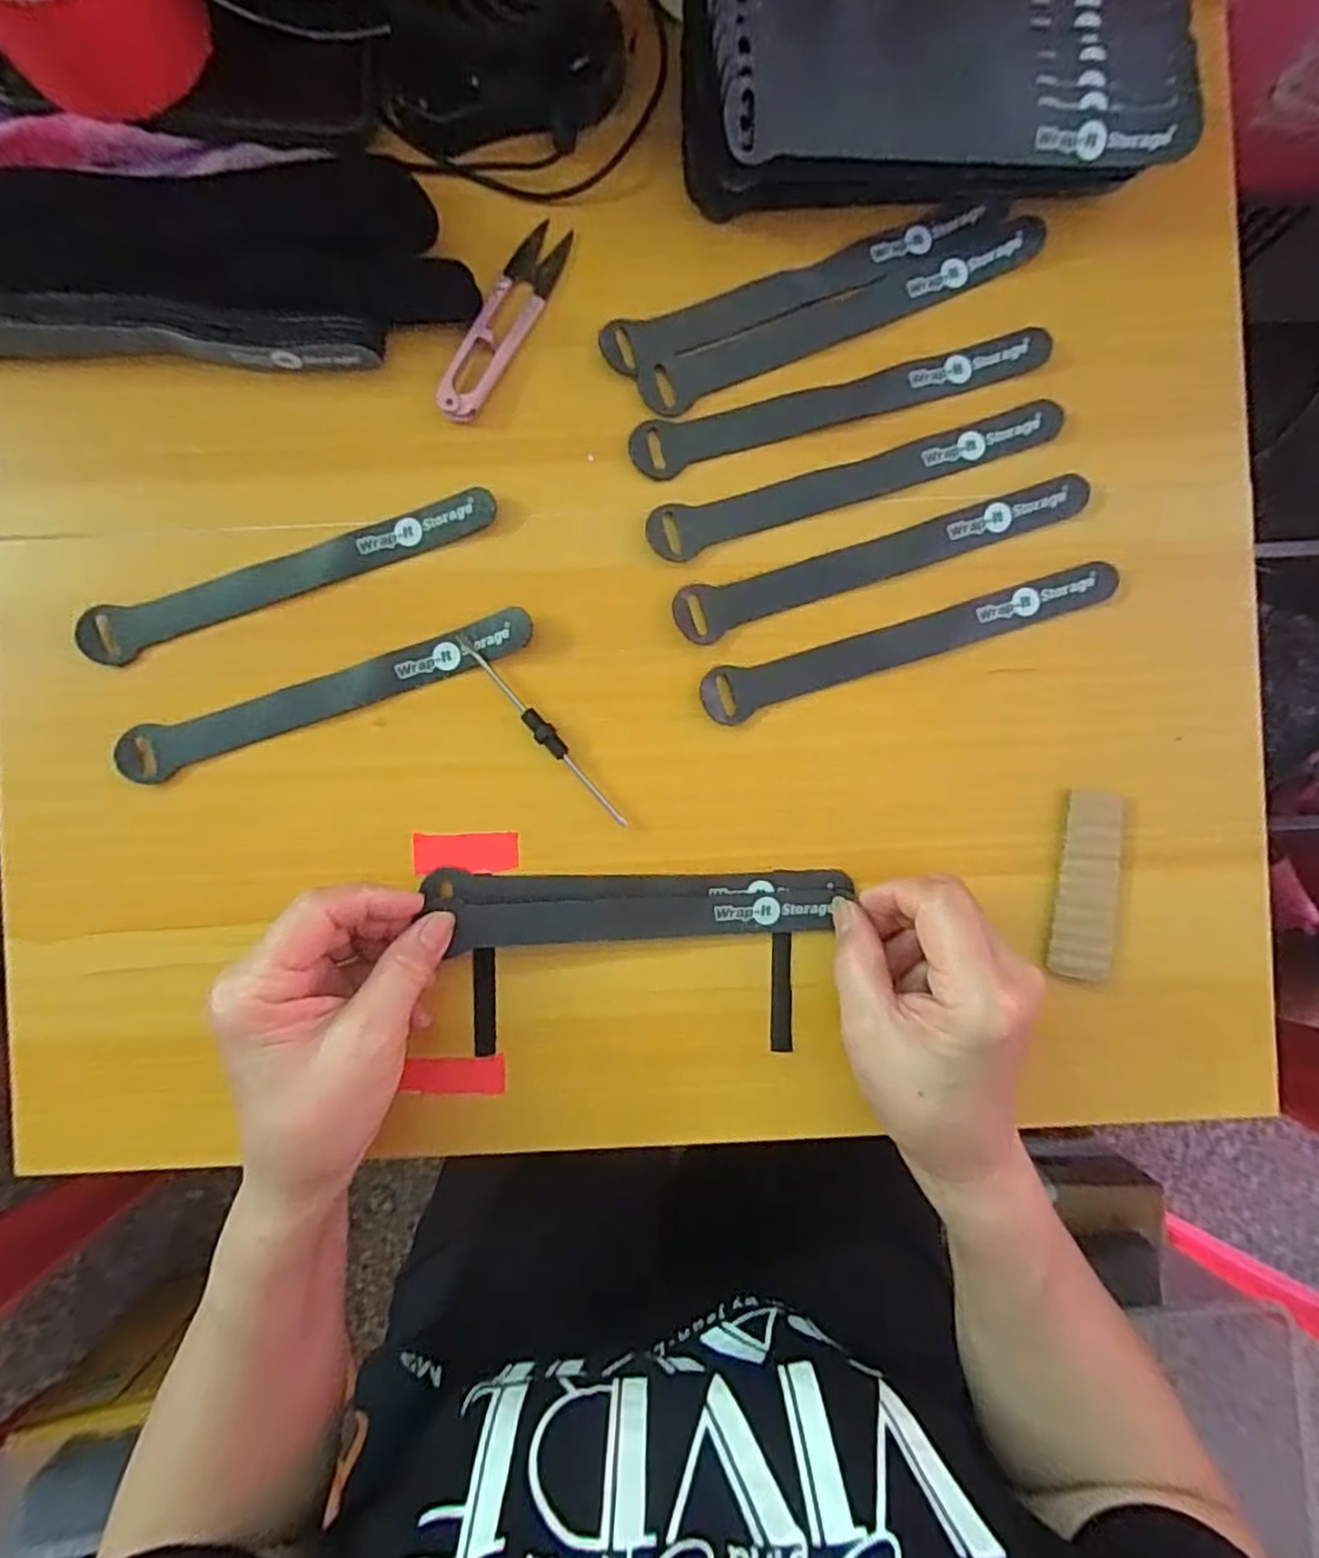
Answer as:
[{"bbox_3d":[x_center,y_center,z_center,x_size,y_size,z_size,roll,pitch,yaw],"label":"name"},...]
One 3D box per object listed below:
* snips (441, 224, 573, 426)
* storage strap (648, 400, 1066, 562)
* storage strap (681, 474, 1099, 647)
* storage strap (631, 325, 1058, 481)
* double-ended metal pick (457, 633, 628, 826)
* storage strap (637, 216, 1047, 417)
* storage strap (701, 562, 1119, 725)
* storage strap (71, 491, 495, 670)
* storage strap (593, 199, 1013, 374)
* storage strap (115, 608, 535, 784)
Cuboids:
[{"bbox_3d":[-0.072,-0.211,0.320,0.022,0.009,0.101,28,91,0],"label":"snips"},{"bbox_3d":[0.091,-0.140,0.324,0.195,0.006,0.023,-18,88,0],"label":"storage strap"},{"bbox_3d":[0.102,-0.102,0.321,0.194,0.005,0.024,-17,91,0],"label":"storage strap"},{"bbox_3d":[0.083,-0.178,0.326,0.196,0.005,0.025,-17,91,0],"label":"storage strap"},{"bbox_3d":[-0.054,-0.023,0.319,0.009,0.005,0.115,-42,91,1],"label":"double-ended metal pick"},{"bbox_3d":[0.084,-0.215,0.325,0.194,0.007,0.024,-22,91,0],"label":"storage strap"},{"bbox_3d":[0.116,-0.063,0.323,0.195,0.007,0.024,-16,98,0],"label":"storage strap"},{"bbox_3d":[-0.172,-0.096,0.327,0.197,0.009,0.024,-20,91,0],"label":"storage strap"},{"bbox_3d":[0.066,-0.228,0.321,0.190,0.005,0.023,-19,91,0],"label":"storage strap"},{"bbox_3d":[-0.155,-0.040,0.321,0.198,0.010,0.023,-19,91,0],"label":"storage strap"}]

